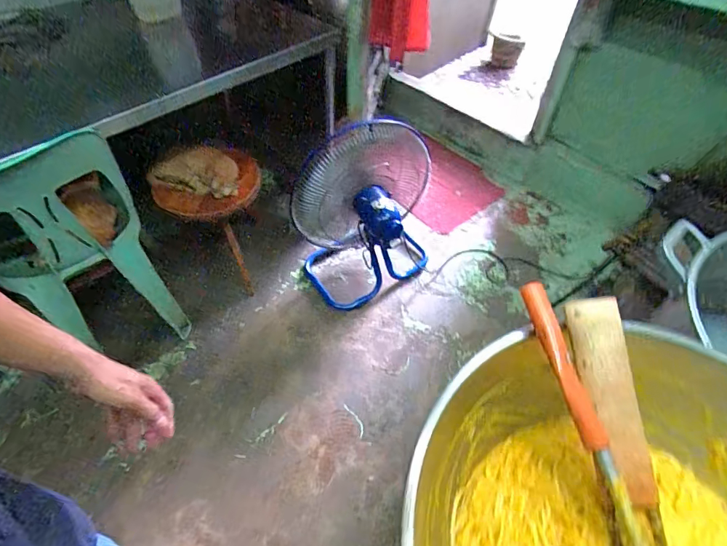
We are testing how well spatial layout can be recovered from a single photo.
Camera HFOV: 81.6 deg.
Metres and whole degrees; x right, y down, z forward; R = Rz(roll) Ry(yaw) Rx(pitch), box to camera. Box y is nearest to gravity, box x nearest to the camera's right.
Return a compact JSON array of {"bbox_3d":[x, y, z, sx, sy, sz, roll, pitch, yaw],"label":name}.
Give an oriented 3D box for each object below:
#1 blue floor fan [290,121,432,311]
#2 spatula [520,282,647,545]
[{"bbox_3d":[0.022,-0.203,1.458,0.482,0.529,0.332,-17,53,-14],"label":"blue floor fan"},{"bbox_3d":[0.243,0.210,0.415,0.045,0.037,0.417,-13,74,-6],"label":"spatula"}]

